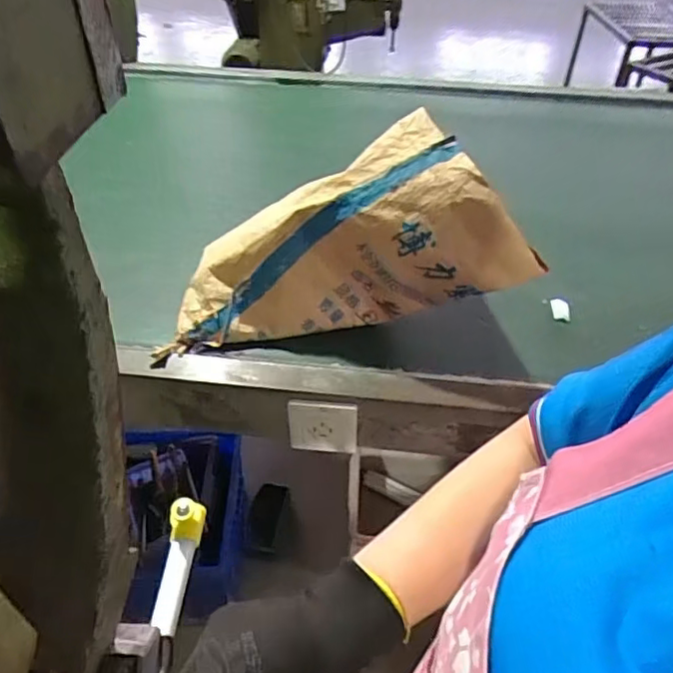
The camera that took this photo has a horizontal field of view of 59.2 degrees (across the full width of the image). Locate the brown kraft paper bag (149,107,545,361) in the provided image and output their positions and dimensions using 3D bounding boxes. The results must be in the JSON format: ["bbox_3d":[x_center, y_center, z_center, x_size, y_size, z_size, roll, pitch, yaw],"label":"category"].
[{"bbox_3d":[-0.003,-0.132,0.796,0.443,0.244,0.236,0,42,-2],"label":"brown kraft paper bag"}]

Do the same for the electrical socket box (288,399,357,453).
[{"bbox_3d":[-0.019,0.118,0.769,0.089,0.088,0.013,5,42,4],"label":"electrical socket box"}]

